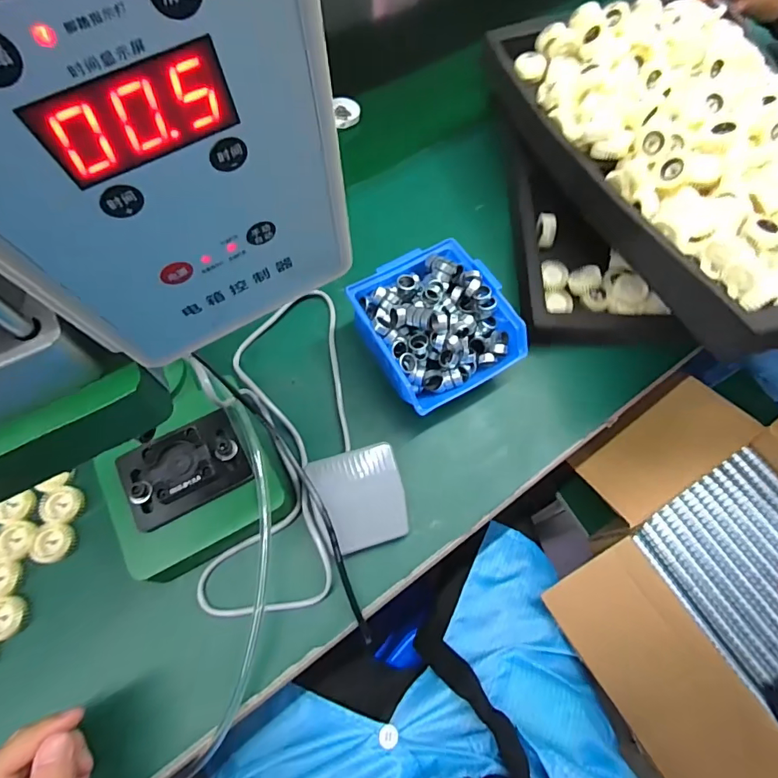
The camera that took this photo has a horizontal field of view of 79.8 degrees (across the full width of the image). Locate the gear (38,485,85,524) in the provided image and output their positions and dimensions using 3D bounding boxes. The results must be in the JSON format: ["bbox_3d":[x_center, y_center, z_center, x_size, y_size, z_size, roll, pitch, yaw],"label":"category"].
[{"bbox_3d":[-0.283,0.099,0.402,0.035,0.008,0.031,9,67,2],"label":"gear"}]

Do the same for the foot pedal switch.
[{"bbox_3d":[-0.025,0.094,0.398,0.075,0.035,0.078,-15,69,-8],"label":"foot pedal switch"}]

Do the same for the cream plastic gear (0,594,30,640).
[{"bbox_3d":[-0.306,0.180,0.365,0.030,0.010,0.031,1,67,-2],"label":"cream plastic gear"}]

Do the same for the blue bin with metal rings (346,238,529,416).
[{"bbox_3d":[0.043,-0.058,0.447,0.129,0.075,0.137,-29,71,-13],"label":"blue bin with metal rings"}]

